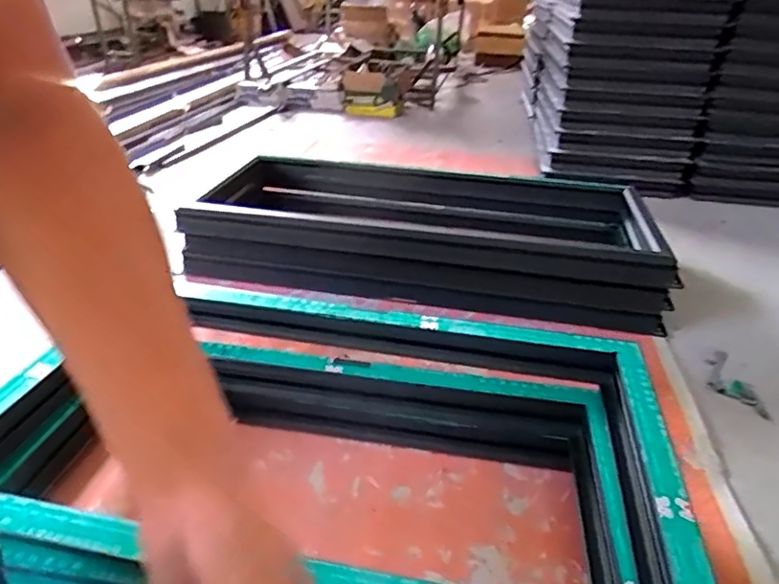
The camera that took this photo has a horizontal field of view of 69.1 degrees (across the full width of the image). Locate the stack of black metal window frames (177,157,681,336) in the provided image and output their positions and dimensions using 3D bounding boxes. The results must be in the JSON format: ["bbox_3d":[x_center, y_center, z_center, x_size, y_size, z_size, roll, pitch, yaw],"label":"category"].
[{"bbox_3d":[0.131,-0.183,1.633,1.201,0.173,0.594,10,30,17],"label":"stack of black metal window frames"}]

